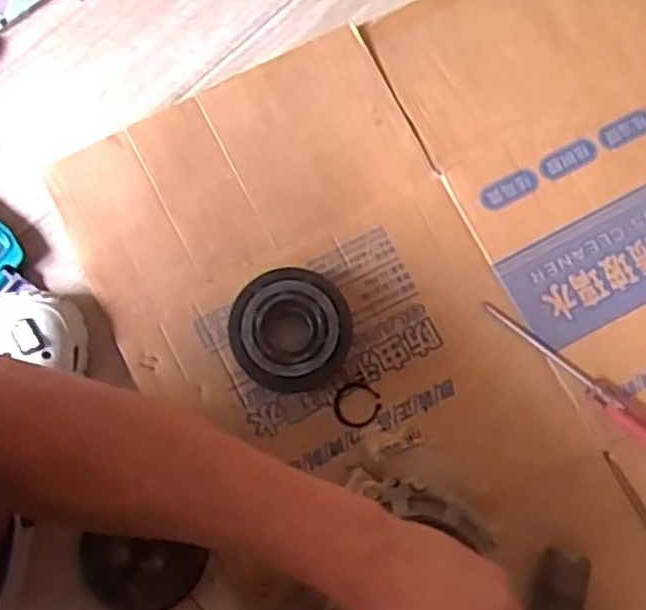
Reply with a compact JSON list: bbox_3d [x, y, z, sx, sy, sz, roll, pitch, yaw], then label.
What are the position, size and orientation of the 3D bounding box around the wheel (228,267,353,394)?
[{"bbox_3d":[-0.027,0.022,0.641,0.099,0.042,0.095,0,76,-1],"label":"wheel"}]

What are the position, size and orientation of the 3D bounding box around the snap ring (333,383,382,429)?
[{"bbox_3d":[0.030,0.088,0.648,0.041,0.004,0.038,0,76,-1],"label":"snap ring"}]

